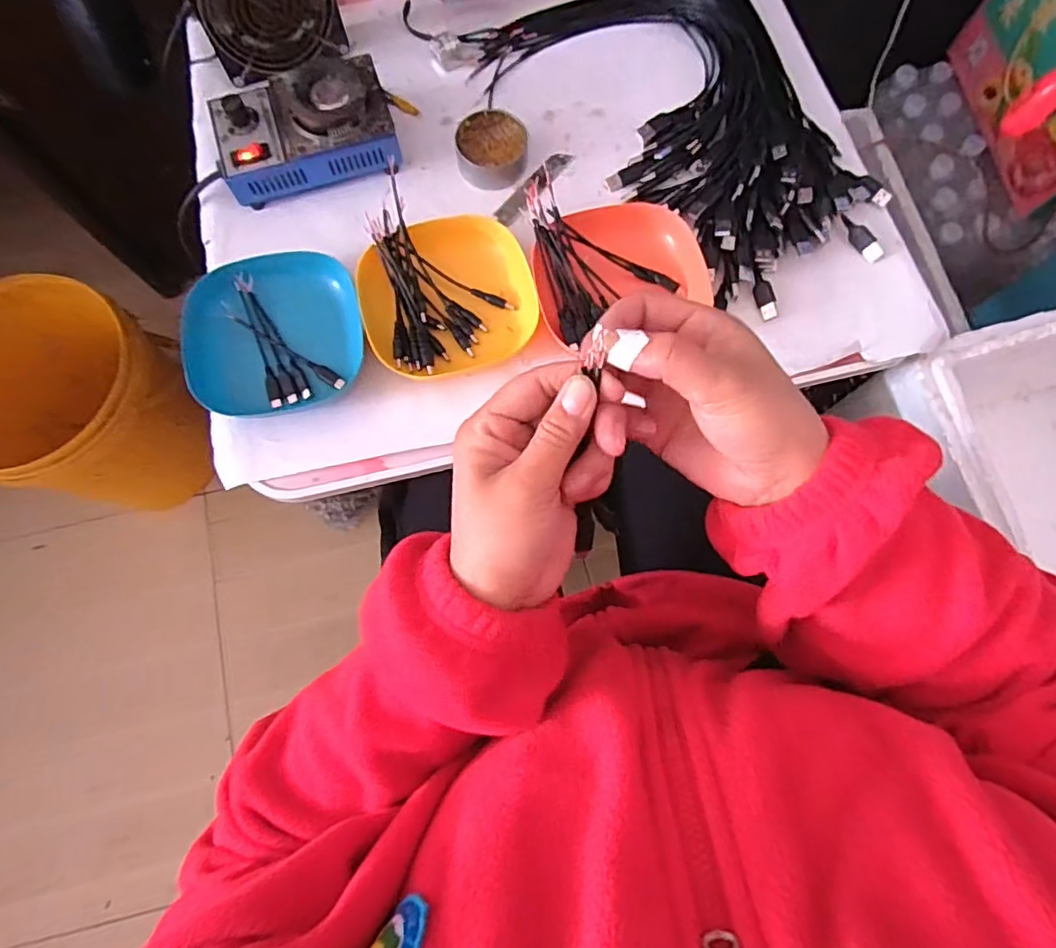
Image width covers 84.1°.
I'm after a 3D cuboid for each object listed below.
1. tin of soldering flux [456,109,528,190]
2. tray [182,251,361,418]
[{"bbox_3d":[-0.032,-0.294,0.535,0.063,0.027,0.064,0,76,0],"label":"tin of soldering flux"},{"bbox_3d":[-0.209,-0.119,0.484,0.135,0.024,0.135,-11,76,-3],"label":"tray"}]

